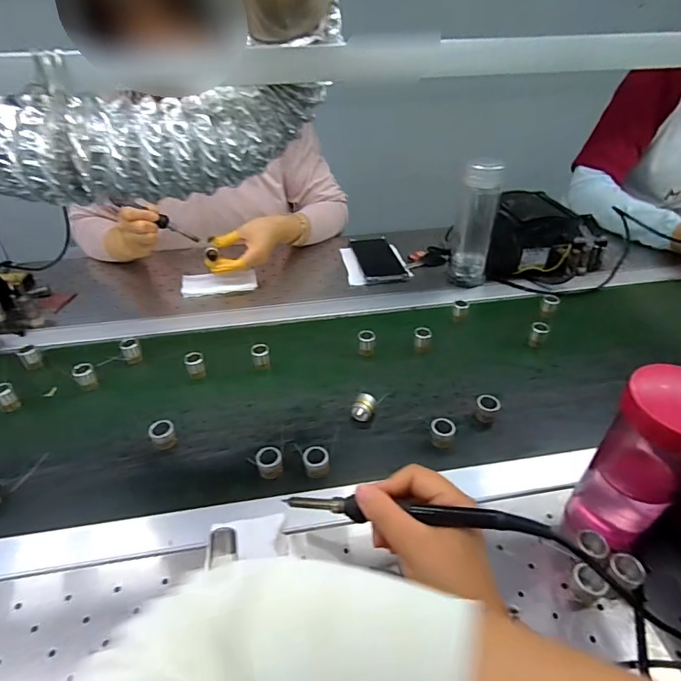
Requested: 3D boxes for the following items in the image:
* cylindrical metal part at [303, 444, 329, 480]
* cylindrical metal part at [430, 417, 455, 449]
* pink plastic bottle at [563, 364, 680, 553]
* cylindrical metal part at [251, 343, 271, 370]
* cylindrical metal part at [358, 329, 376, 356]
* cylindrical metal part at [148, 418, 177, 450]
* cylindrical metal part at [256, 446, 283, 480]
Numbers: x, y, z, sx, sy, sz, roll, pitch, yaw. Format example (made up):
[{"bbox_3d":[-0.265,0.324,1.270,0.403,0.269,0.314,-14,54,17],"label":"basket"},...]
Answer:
[{"bbox_3d":[-0.025,0.128,0.464,0.025,0.022,0.025,-8,39,-9],"label":"cylindrical metal part"},{"bbox_3d":[0.115,0.104,0.491,0.027,0.026,0.024,12,40,15],"label":"cylindrical metal part"},{"bbox_3d":[0.240,0.104,0.351,0.059,0.177,0.065,-28,46,-30],"label":"pink plastic bottle"},{"bbox_3d":[-0.108,0.022,0.596,0.024,0.031,0.019,-9,39,-10],"label":"cylindrical metal part"},{"bbox_3d":[0.037,0.005,0.612,0.024,0.031,0.028,2,39,4],"label":"cylindrical metal part"},{"bbox_3d":[-0.201,0.107,0.495,0.026,0.020,0.030,-23,44,-26],"label":"cylindrical metal part"},{"bbox_3d":[-0.075,0.130,0.463,0.025,0.026,0.021,-8,39,-8],"label":"cylindrical metal part"}]

